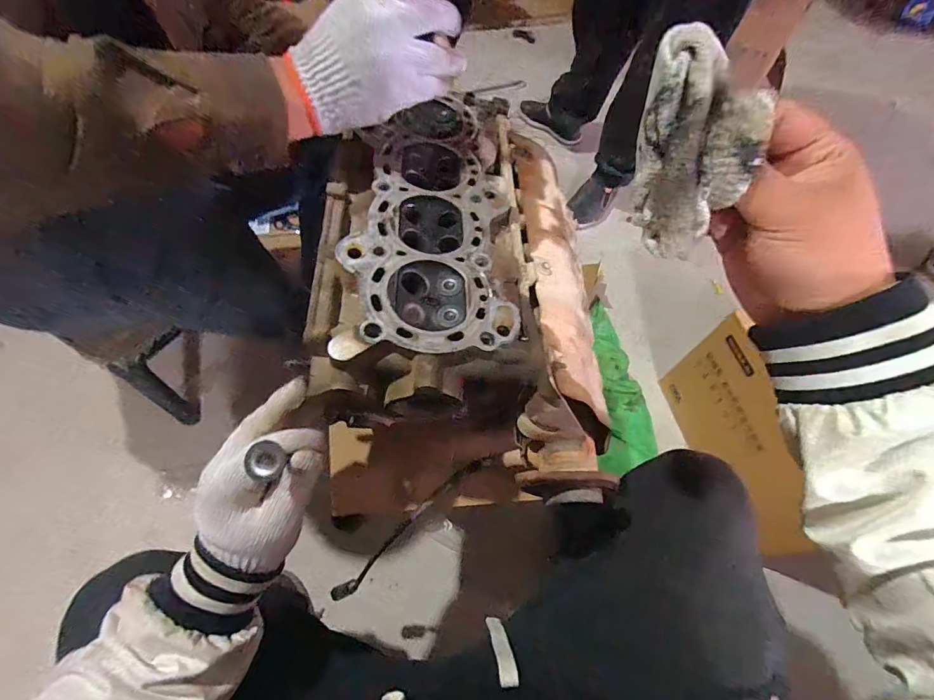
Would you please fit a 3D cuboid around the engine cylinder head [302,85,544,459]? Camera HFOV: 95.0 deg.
[{"bbox_3d":[-0.043,-0.103,0.433,0.197,0.100,0.386,-1,61,-4],"label":"engine cylinder head"}]

